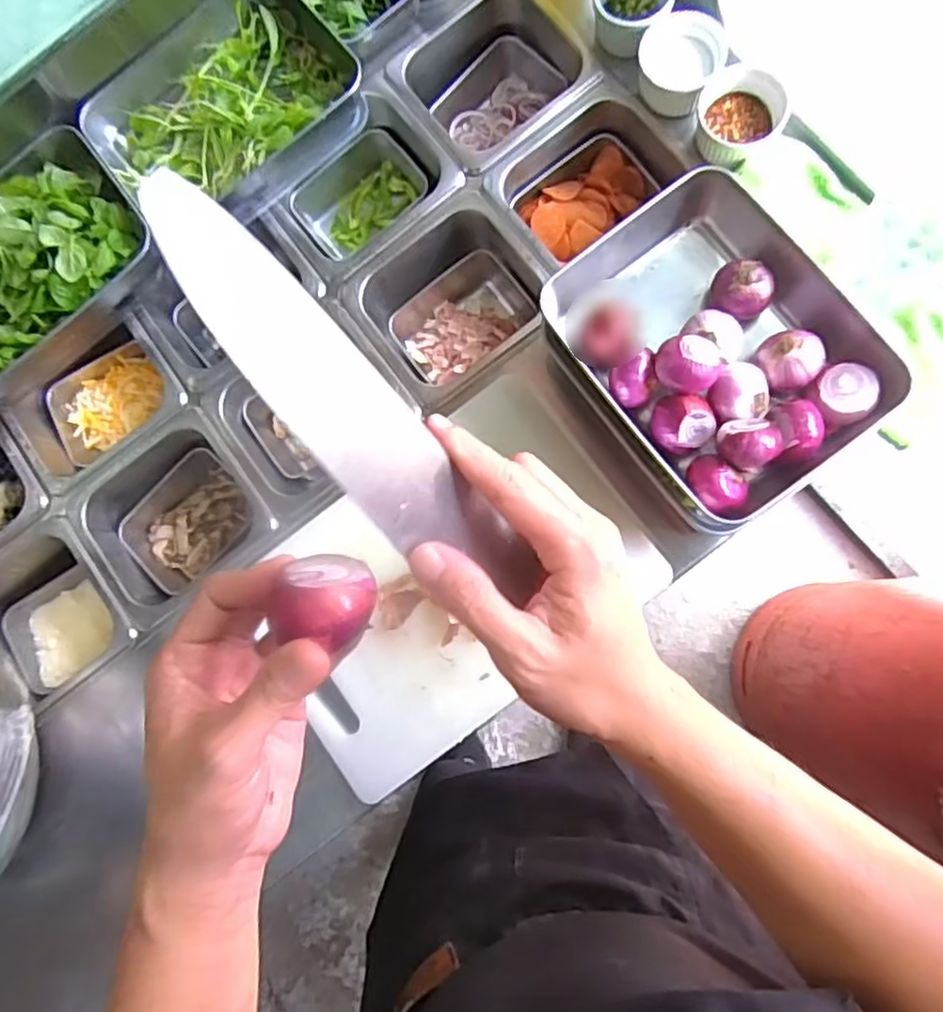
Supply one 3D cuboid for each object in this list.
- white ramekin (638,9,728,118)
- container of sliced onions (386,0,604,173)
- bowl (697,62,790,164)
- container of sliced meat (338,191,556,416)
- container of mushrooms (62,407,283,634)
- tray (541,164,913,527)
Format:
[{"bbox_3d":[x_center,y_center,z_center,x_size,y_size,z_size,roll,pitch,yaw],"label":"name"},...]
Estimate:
[{"bbox_3d":[0.195,-0.412,0.631,0.072,0.045,0.074,-1,83,7],"label":"white ramekin"},{"bbox_3d":[0.027,-0.434,0.726,0.174,0.088,0.162,-36,80,2],"label":"container of sliced onions"},{"bbox_3d":[0.248,-0.363,0.626,0.076,0.040,0.079,-1,83,7],"label":"bowl"},{"bbox_3d":[-0.015,-0.197,0.701,0.177,0.096,0.166,-38,80,2],"label":"container of sliced meat"},{"bbox_3d":[-0.311,0.014,0.719,0.168,0.107,0.157,-37,80,2],"label":"container of mushrooms"},{"bbox_3d":[0.195,-0.128,0.551,0.201,0.066,0.247,-35,81,2],"label":"tray"}]

